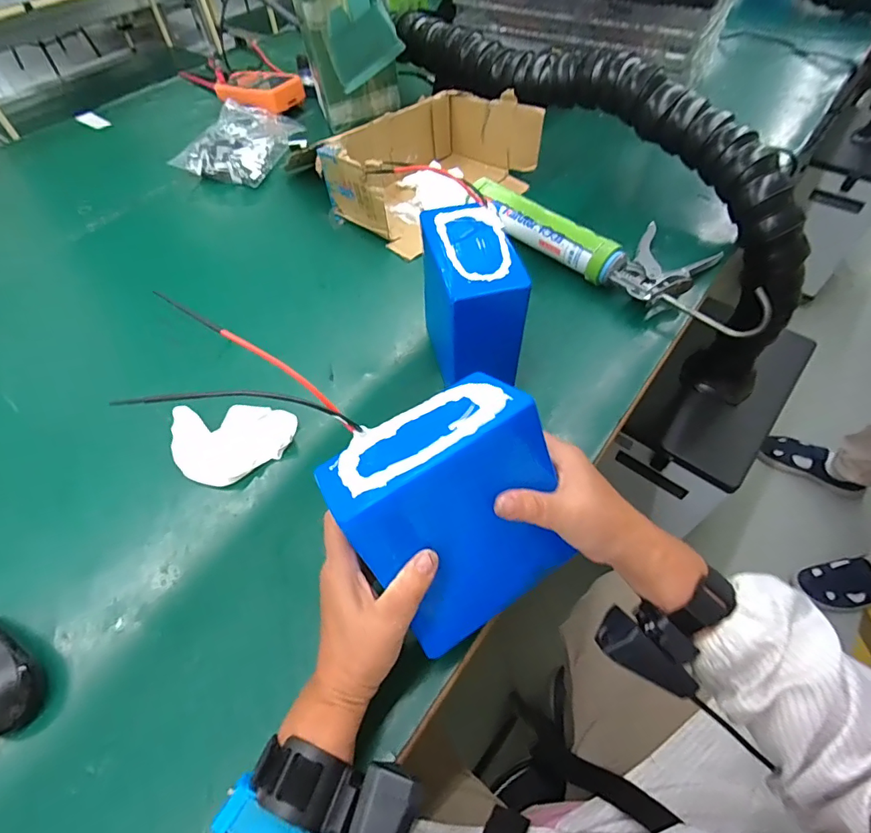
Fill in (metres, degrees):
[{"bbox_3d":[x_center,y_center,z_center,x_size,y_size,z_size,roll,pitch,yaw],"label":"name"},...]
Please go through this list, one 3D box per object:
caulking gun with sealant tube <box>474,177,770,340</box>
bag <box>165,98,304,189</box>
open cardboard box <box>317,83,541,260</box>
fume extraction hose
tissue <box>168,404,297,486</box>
[{"bbox_3d":[0.232,-0.231,0.607,0.409,0.056,0.135,37,64,24],"label":"caulking gun with sealant tube"},{"bbox_3d":[-0.344,-0.492,0.832,0.152,0.037,0.213,10,56,9],"label":"bag"},{"bbox_3d":[-0.003,-0.381,0.708,0.188,0.102,0.279,39,65,24],"label":"open cardboard box"},{"bbox_3d":[0.280,-0.395,0.739,0.878,0.320,0.101,46,66,1],"label":"fume extraction hose"},{"bbox_3d":[-0.209,0.029,0.475,0.123,0.025,0.079,-3,55,0],"label":"tissue"}]

